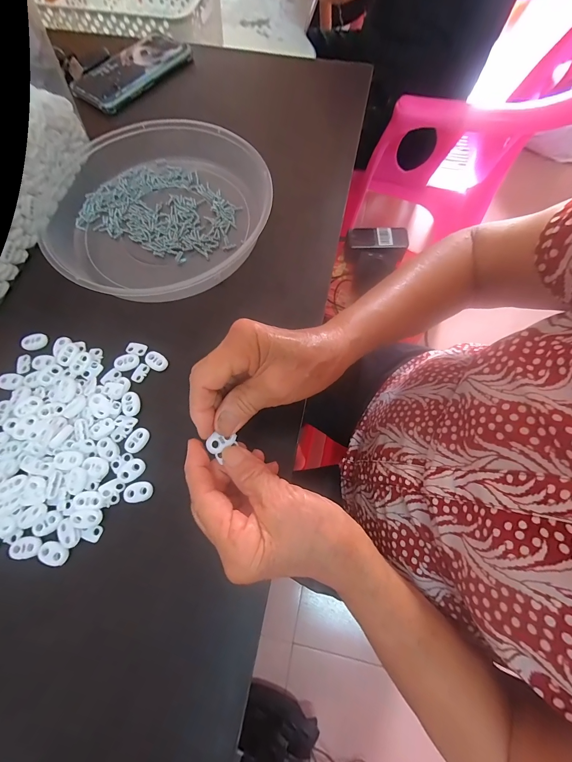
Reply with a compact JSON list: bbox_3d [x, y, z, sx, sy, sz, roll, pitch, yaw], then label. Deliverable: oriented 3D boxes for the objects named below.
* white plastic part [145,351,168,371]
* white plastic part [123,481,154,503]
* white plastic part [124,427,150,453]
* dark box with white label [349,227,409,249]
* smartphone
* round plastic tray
[{"bbox_3d":[-0.123,-0.019,0.292,0.022,0.004,0.015,32,73,11],"label":"white plastic part"},{"bbox_3d":[-0.121,0.090,0.251,0.022,0.004,0.016,-20,71,-7],"label":"white plastic part"},{"bbox_3d":[-0.129,0.051,0.266,0.016,0.004,0.022,32,73,11],"label":"white plastic part"},{"bbox_3d":[0.200,-0.311,0.667,0.131,0.013,0.053,1,70,0],"label":"dark box with white label"},{"bbox_3d":[-0.219,-0.441,0.437,0.089,0.013,0.163,38,76,9],"label":"smartphone"},{"bbox_3d":[-0.146,-0.199,0.338,0.228,0.038,0.228,0,70,0],"label":"round plastic tray"}]

